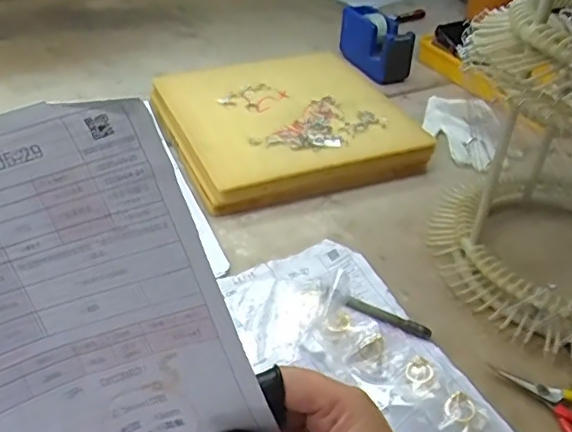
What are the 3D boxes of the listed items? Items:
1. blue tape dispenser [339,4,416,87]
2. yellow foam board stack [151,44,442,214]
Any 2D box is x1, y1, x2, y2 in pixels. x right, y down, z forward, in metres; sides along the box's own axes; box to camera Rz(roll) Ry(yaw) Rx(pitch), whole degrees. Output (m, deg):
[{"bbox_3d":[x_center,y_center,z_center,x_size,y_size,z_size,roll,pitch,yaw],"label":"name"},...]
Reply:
[{"bbox_3d":[0.131,-0.248,0.868,0.049,0.080,0.134,-12,40,-19],"label":"blue tape dispenser"},{"bbox_3d":[-0.004,-0.113,0.705,0.263,0.042,0.273,-12,40,-19],"label":"yellow foam board stack"}]

